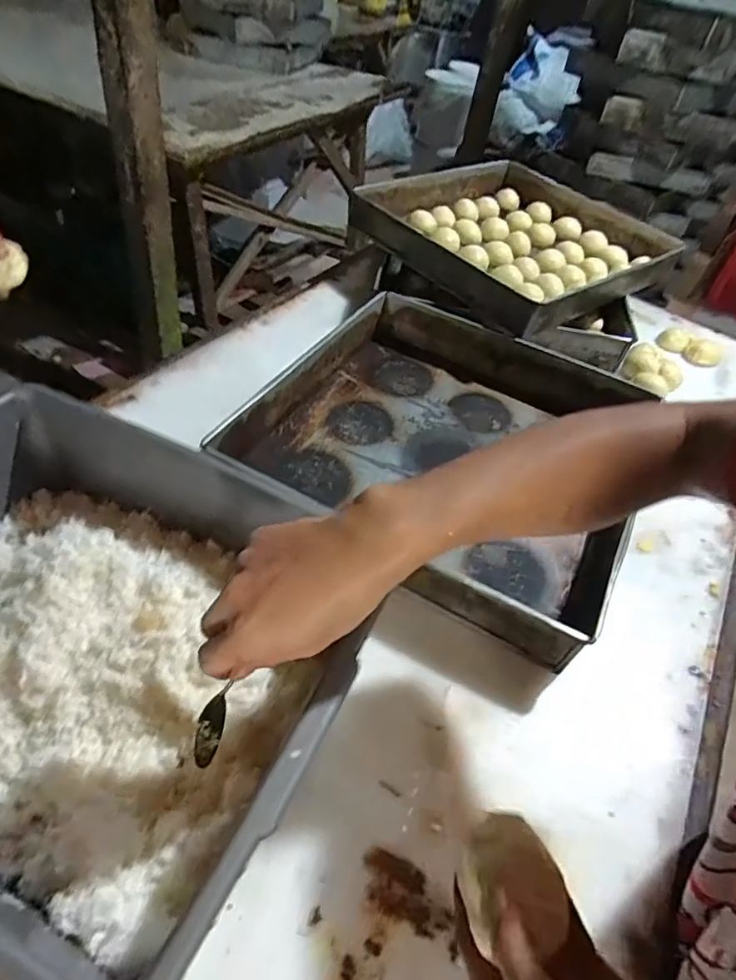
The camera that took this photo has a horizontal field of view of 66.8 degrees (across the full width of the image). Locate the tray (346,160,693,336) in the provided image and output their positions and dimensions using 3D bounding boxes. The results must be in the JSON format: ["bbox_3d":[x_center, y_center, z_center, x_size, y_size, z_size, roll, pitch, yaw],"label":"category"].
[{"bbox_3d":[0.241,-0.441,0.953,0.429,0.073,0.436,-29,58,-32],"label":"tray"}]

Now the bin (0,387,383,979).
[{"bbox_3d":[-0.209,0.109,0.414,0.390,0.128,0.307,25,47,14],"label":"bin"}]

